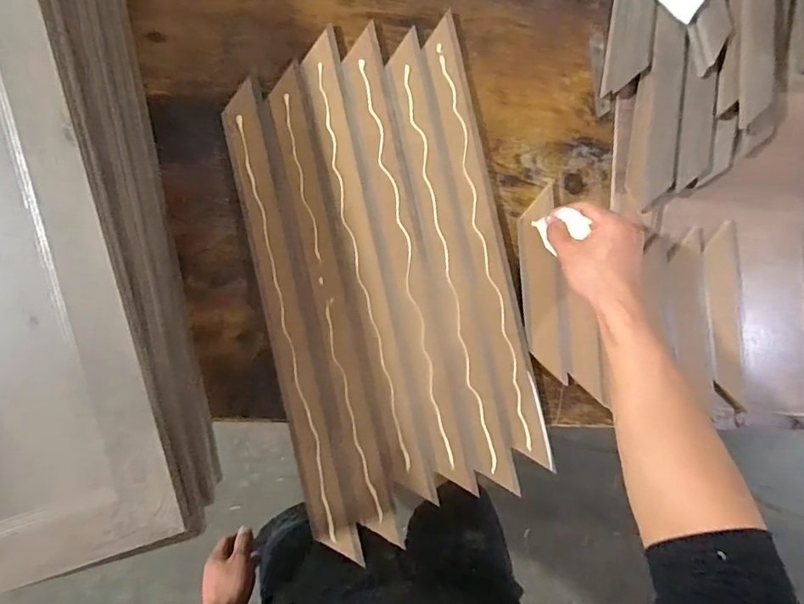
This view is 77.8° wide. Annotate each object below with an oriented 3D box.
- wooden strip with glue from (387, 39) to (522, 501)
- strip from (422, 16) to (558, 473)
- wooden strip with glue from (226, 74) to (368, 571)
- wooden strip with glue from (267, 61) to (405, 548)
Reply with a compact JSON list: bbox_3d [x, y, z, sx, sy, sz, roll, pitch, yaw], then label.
[{"bbox_3d":[0.058,-0.036,0.548,0.053,0.023,0.489,-12,92,-7],"label":"wooden strip with glue"},{"bbox_3d":[0.098,-0.067,0.565,0.057,0.010,0.491,-12,89,-11],"label":"strip"},{"bbox_3d":[-0.119,0.021,0.522,0.042,0.020,0.495,-13,92,-7],"label":"wooden strip with glue"},{"bbox_3d":[-0.073,0.005,0.522,0.045,0.015,0.490,-12,92,-7],"label":"wooden strip with glue"}]

